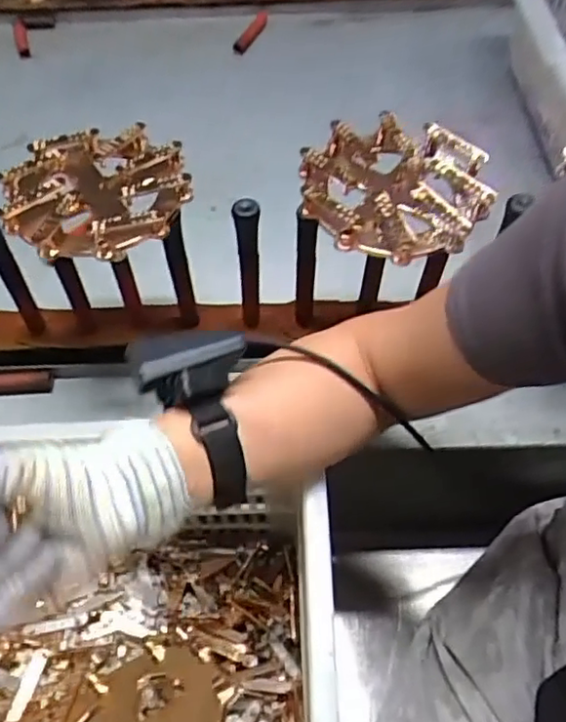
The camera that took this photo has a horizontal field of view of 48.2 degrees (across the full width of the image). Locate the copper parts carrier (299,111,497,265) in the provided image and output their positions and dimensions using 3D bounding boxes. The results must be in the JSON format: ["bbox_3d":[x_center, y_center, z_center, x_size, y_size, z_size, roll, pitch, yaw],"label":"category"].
[{"bbox_3d":[0.079,-0.125,0.465,0.132,0.036,0.123,-1,55,1],"label":"copper parts carrier"}]

